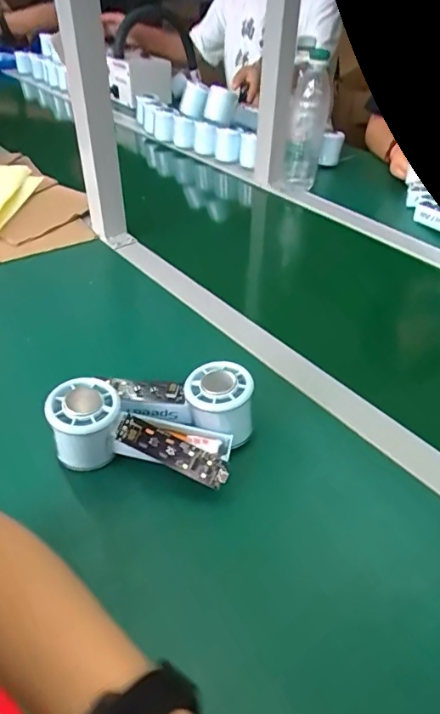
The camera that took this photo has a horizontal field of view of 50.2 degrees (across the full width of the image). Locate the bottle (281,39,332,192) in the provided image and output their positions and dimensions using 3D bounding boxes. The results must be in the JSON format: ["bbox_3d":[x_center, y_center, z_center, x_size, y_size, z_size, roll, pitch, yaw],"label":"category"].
[{"bbox_3d":[0.155,-0.418,0.824,0.067,0.223,0.057,8,41,7],"label":"bottle"}]

